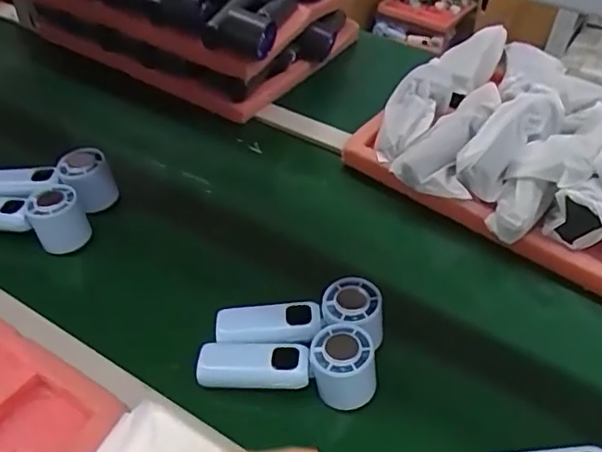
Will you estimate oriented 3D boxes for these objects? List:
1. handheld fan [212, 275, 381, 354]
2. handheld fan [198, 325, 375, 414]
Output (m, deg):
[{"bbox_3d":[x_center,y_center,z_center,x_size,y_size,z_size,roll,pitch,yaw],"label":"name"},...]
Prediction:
[{"bbox_3d":[0.001,0.092,0.552,0.151,0.046,0.049,-10,44,8],"label":"handheld fan"},{"bbox_3d":[-0.011,0.128,0.523,0.154,0.056,0.052,-4,43,12],"label":"handheld fan"}]

